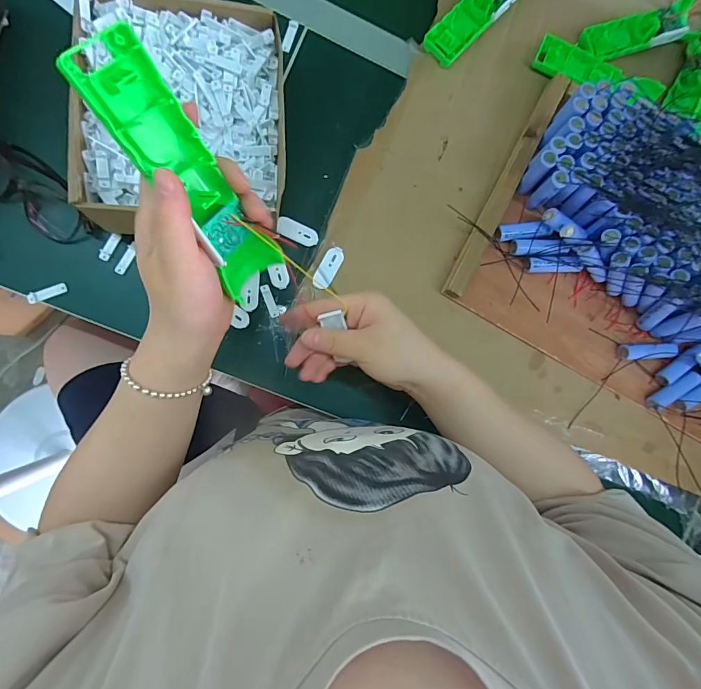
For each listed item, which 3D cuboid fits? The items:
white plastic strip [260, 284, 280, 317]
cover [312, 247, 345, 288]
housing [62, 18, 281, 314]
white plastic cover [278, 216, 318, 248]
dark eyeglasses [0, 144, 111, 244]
[{"bbox_3d":[-0.089,-0.047,0.449,0.009,0.004,0.037,-21,90,-8],"label":"white plastic strip"},{"bbox_3d":[-0.024,-0.085,0.452,0.021,0.006,0.050,28,84,-5],"label":"cover"},{"bbox_3d":[-0.095,-0.097,0.255,0.045,0.165,0.029,-38,47,-8],"label":"housing"},{"bbox_3d":[-0.058,-0.125,0.450,0.047,0.007,0.022,22,84,-6],"label":"white plastic cover"},{"bbox_3d":[-0.312,-0.149,0.403,0.139,0.027,0.058,34,83,-4],"label":"dark eyeglasses"}]

